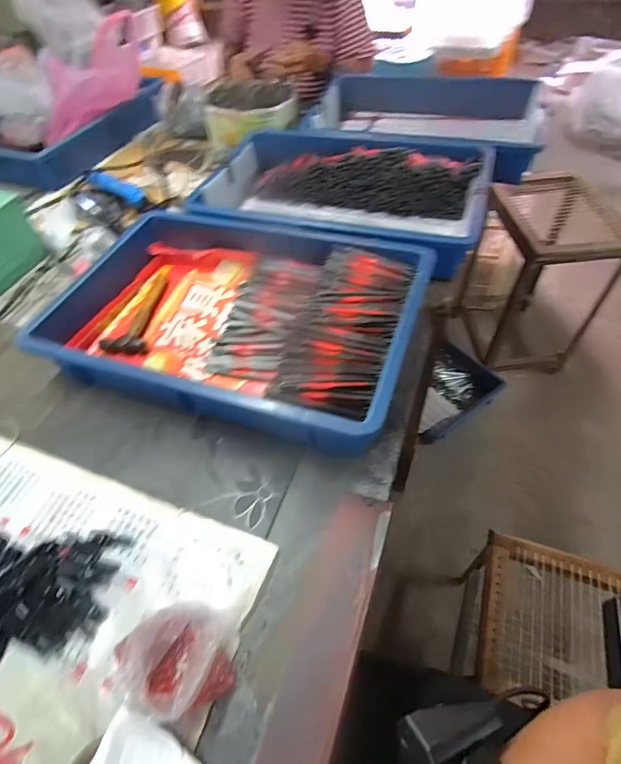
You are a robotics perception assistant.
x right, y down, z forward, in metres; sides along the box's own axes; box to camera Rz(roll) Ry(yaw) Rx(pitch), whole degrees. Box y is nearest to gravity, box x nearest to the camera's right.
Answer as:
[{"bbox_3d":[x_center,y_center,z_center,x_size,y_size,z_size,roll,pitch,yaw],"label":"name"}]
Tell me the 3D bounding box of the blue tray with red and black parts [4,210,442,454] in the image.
[{"bbox_3d":[-0.088,-0.091,0.528,0.424,0.086,0.294,15,55,16],"label":"blue tray with red and black parts"}]

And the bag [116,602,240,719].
[{"bbox_3d":[-0.104,0.213,0.326,0.086,0.031,0.071,-4,52,2],"label":"bag"}]

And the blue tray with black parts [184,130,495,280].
[{"bbox_3d":[0.061,-0.309,0.683,0.422,0.082,0.312,17,56,17],"label":"blue tray with black parts"}]

